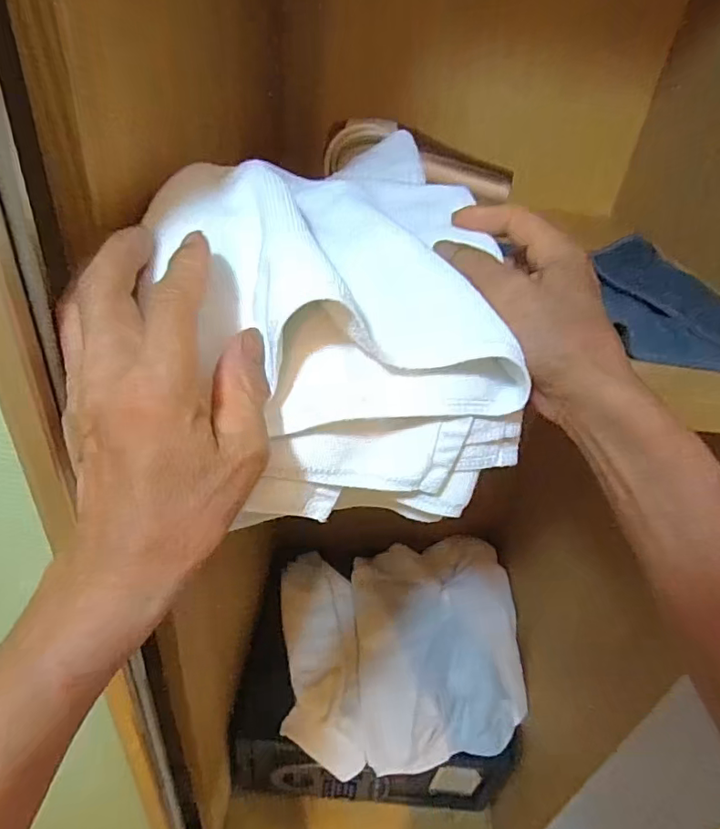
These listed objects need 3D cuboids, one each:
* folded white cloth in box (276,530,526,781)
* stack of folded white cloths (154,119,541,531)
[{"bbox_3d":[0.069,0.371,0.863,0.385,0.116,0.370,1,36,-8],"label":"folded white cloth in box"},{"bbox_3d":[-0.009,-0.051,0.295,0.164,0.157,0.166,-5,37,-16],"label":"stack of folded white cloths"}]

